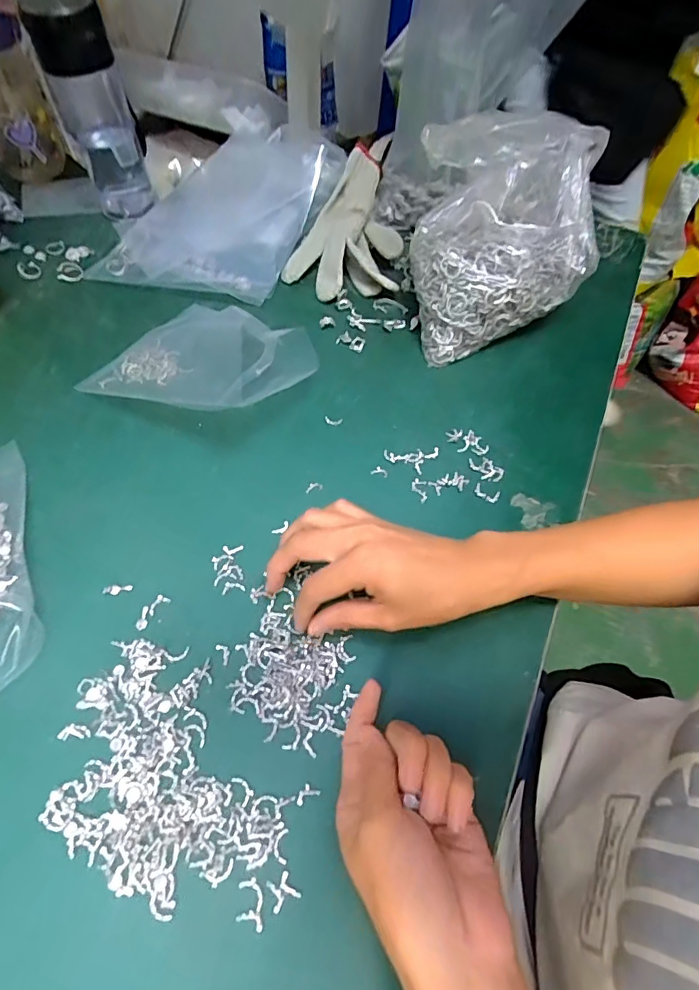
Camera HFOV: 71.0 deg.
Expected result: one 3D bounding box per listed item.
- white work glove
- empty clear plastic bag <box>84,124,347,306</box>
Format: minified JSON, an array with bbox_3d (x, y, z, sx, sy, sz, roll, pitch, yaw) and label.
[{"bbox_3d":[-0.005,-0.303,0.545,0.128,0.061,0.191,1,58,-4],"label":"white work glove"},{"bbox_3d":[-0.141,-0.330,0.545,0.227,0.071,0.255,14,58,4],"label":"empty clear plastic bag"}]

